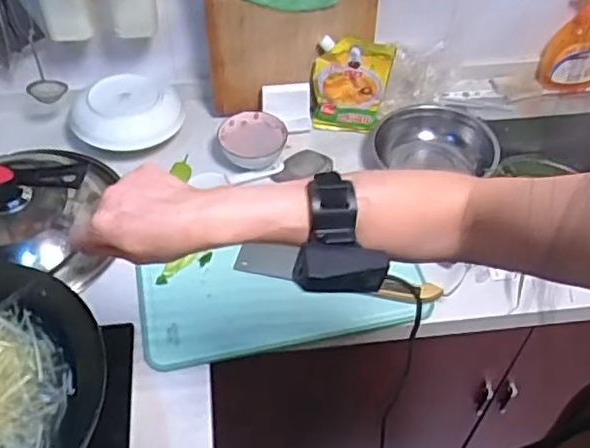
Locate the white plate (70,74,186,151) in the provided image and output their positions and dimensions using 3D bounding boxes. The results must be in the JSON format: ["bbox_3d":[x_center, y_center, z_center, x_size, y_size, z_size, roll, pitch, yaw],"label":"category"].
[{"bbox_3d":[-0.264,-0.181,1.022,0.173,0.041,0.151,1,59,-22],"label":"white plate"}]

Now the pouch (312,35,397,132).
[{"bbox_3d":[0.094,-0.227,1.044,0.123,0.157,0.040,1,49,-1],"label":"pouch"}]

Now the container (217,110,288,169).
[{"bbox_3d":[-0.067,-0.135,1.023,0.104,0.043,0.099,1,49,-1],"label":"container"}]

